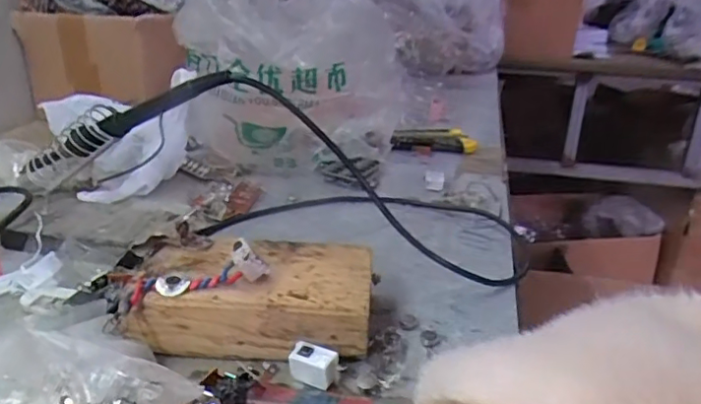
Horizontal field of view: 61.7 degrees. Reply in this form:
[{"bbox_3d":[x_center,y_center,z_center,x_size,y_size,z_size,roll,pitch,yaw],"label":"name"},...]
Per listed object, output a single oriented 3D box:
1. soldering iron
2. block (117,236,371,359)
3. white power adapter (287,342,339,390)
[{"bbox_3d":[-0.165,-0.059,0.423,0.192,0.032,0.028,-19,16,21],"label":"soldering iron"},{"bbox_3d":[-0.058,0.058,0.367,0.140,0.039,0.081,4,24,0],"label":"block"},{"bbox_3d":[-0.020,0.090,0.325,0.026,0.018,0.013,16,26,23],"label":"white power adapter"}]

